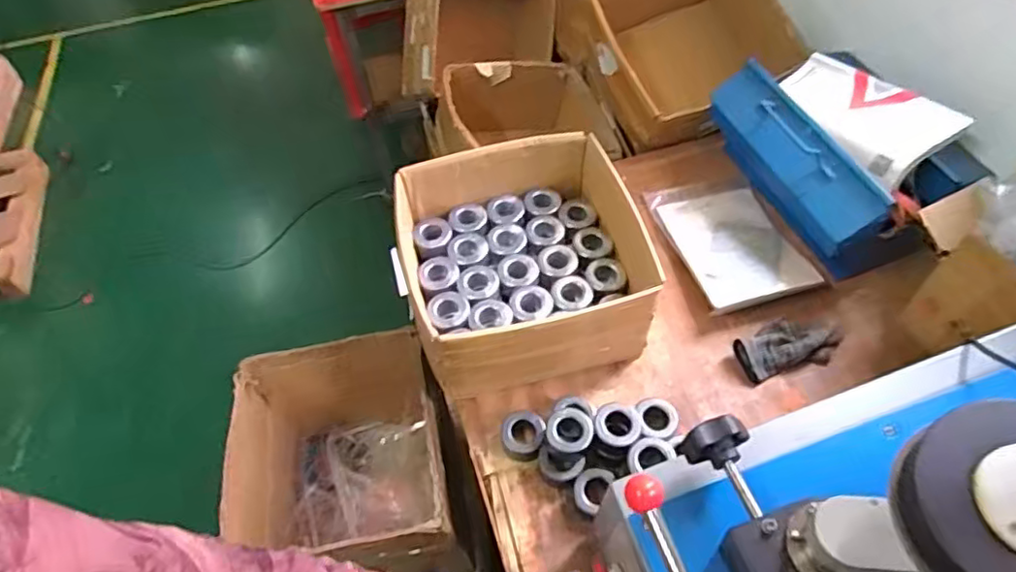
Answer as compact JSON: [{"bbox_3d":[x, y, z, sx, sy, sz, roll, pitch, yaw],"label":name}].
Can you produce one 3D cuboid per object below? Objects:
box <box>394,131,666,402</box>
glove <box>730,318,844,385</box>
[{"bbox_3d":[0.034,-0.041,0.934,0.350,0.177,0.345,-15,55,-7],"label":"box"},{"bbox_3d":[0.424,0.082,0.906,0.161,0.057,0.076,-15,55,-7],"label":"glove"}]

